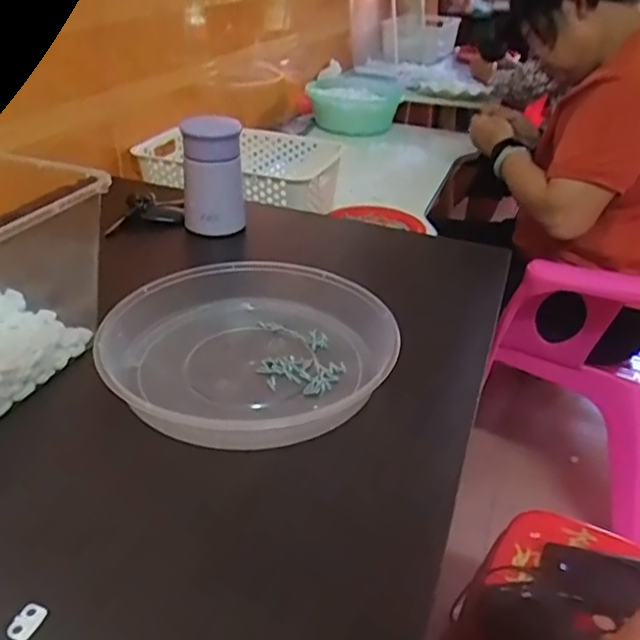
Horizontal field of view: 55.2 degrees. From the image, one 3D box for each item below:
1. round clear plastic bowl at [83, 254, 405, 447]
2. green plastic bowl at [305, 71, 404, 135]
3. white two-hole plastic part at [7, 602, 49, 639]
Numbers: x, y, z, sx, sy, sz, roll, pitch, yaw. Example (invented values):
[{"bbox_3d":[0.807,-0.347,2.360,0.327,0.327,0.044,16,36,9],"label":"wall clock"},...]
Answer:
[{"bbox_3d":[-0.057,0.017,0.510,0.228,0.036,0.231,3,32,-2],"label":"round clear plastic bowl"},{"bbox_3d":[0.099,-0.590,1.659,0.265,0.116,0.284,3,31,-1],"label":"green plastic bowl"},{"bbox_3d":[-0.152,0.157,0.318,0.012,0.005,0.019,14,34,16],"label":"white two-hole plastic part"}]

